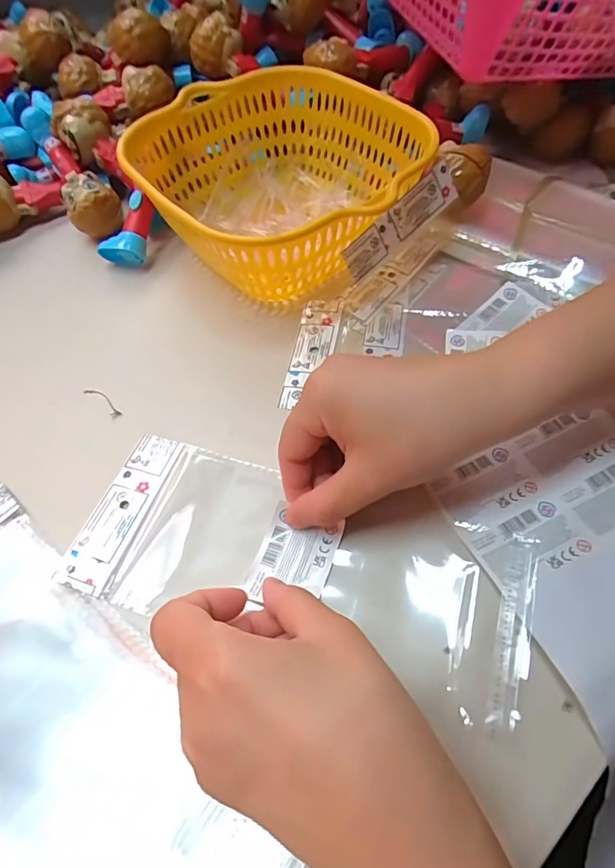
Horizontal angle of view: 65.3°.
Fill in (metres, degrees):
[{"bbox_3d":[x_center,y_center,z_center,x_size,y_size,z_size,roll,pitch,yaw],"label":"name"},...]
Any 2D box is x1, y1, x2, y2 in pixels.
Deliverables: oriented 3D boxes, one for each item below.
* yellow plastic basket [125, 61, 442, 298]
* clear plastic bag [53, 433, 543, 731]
[{"bbox_3d":[-0.019,-0.189,0.375,0.190,0.081,0.206,-2,58,2],"label":"yellow plastic basket"},{"bbox_3d":[-0.006,0.066,0.259,0.239,0.015,0.096,13,60,11],"label":"clear plastic bag"}]

